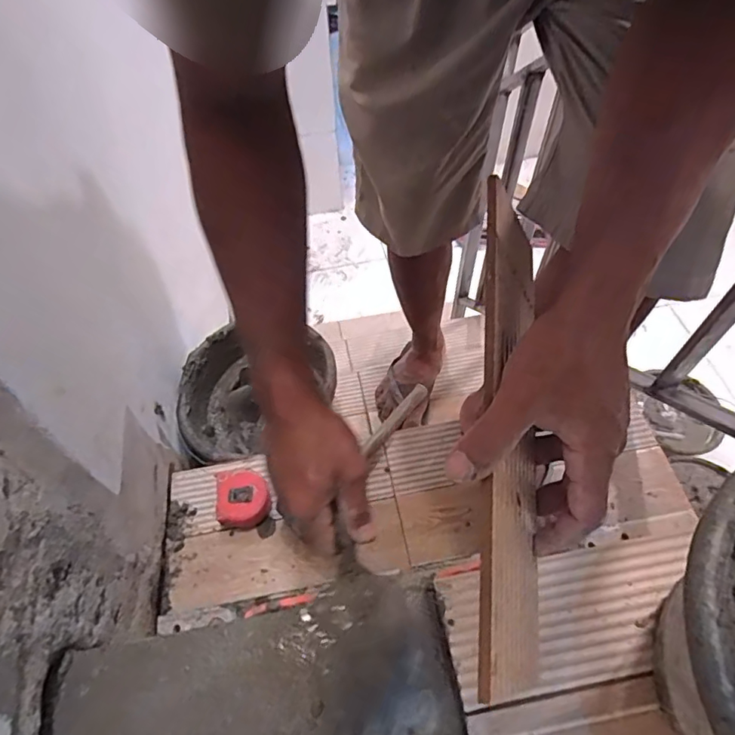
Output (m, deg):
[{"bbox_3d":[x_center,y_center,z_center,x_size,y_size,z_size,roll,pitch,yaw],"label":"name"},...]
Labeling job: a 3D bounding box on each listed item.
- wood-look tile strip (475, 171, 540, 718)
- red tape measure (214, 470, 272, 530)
[{"bbox_3d":[0.093,0.030,0.339,0.009,0.077,0.310,-7,67,32],"label":"wood-look tile strip"},{"bbox_3d":[-0.172,0.179,0.727,0.072,0.037,0.082,-11,56,-5],"label":"red tape measure"}]

